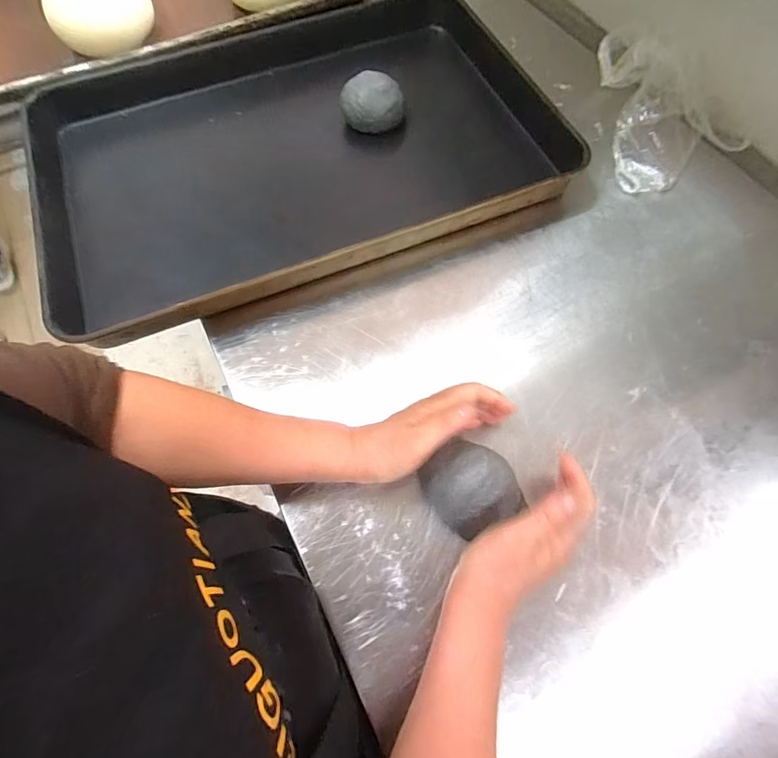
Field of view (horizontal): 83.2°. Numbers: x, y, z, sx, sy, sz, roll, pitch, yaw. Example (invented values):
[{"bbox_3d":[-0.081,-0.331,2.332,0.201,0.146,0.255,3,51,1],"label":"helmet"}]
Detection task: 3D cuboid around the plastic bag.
[{"bbox_3d":[0.352,-0.343,0.556,0.151,0.048,0.243,1,66,2],"label":"plastic bag"}]

